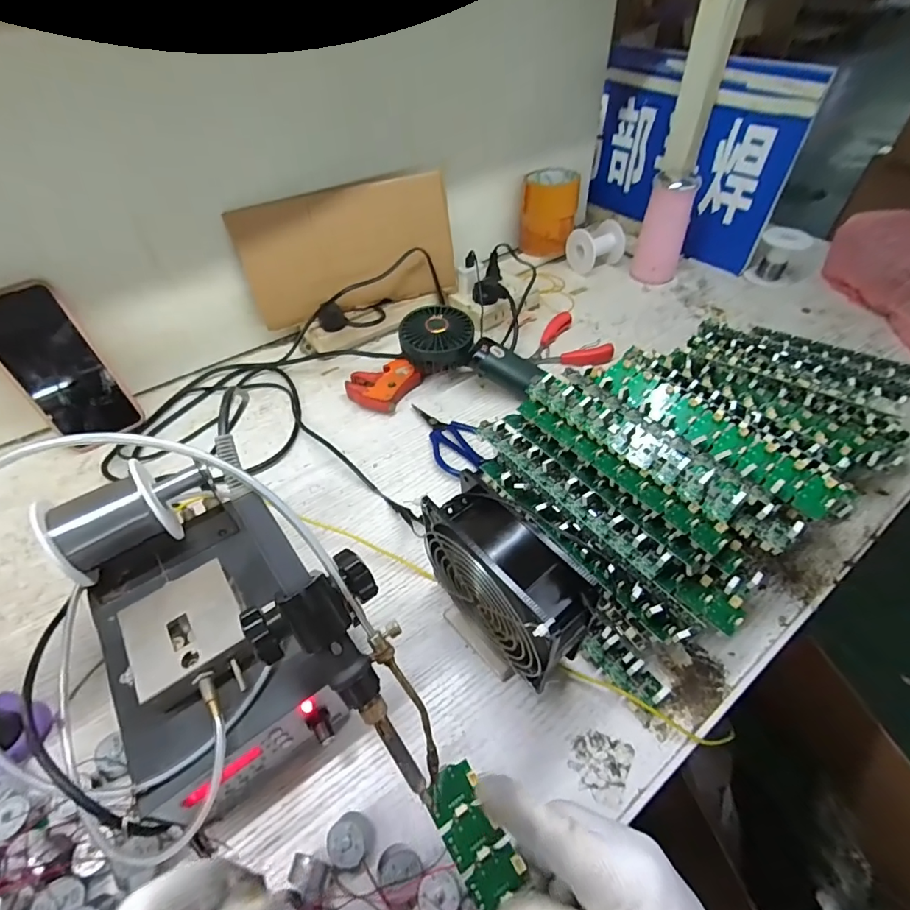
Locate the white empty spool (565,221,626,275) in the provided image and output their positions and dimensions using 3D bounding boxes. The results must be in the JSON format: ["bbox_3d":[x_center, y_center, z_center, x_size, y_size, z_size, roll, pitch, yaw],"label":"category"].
[{"bbox_3d":[0.222,-0.329,0.737,0.073,0.056,0.059,-21,51,-16],"label":"white empty spool"}]

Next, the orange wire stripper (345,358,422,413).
[{"bbox_3d":[-0.089,-0.086,0.570,0.071,0.022,0.082,25,54,22],"label":"orange wire stripper"}]

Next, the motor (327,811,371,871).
[{"bbox_3d":[-0.063,0.232,0.282,0.025,0.017,0.024,-1,49,1],"label":"motor"}]

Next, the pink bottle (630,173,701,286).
[{"bbox_3d":[0.307,-0.328,0.685,0.068,0.134,0.057,21,52,19],"label":"pink bottle"}]

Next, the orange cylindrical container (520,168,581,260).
[{"bbox_3d":[0.147,-0.386,0.751,0.086,0.105,0.088,5,49,6],"label":"orange cylindrical container"}]

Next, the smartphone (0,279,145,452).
[{"bbox_3d":[-0.417,-0.091,0.495,0.078,0.167,0.012,-30,33,-17],"label":"smartphone"}]

